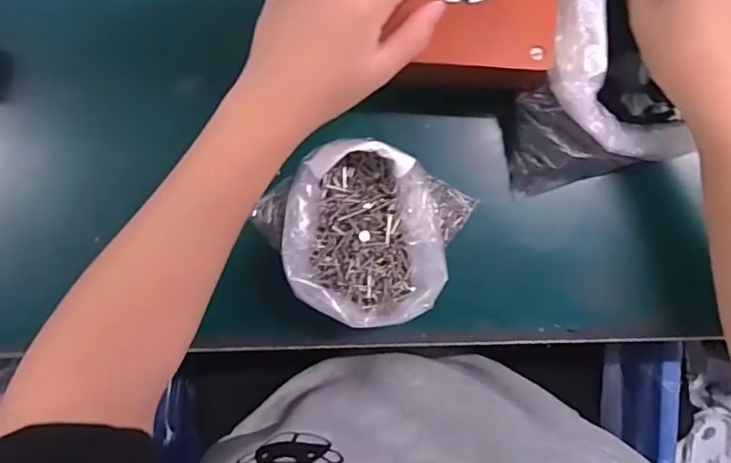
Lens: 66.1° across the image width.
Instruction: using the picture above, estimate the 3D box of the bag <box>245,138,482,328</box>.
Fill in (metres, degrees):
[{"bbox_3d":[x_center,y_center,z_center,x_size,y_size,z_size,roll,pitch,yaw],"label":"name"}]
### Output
[{"bbox_3d":[0.002,0.003,0.365,0.111,0.064,0.108,25,89,1],"label":"bag"}]

